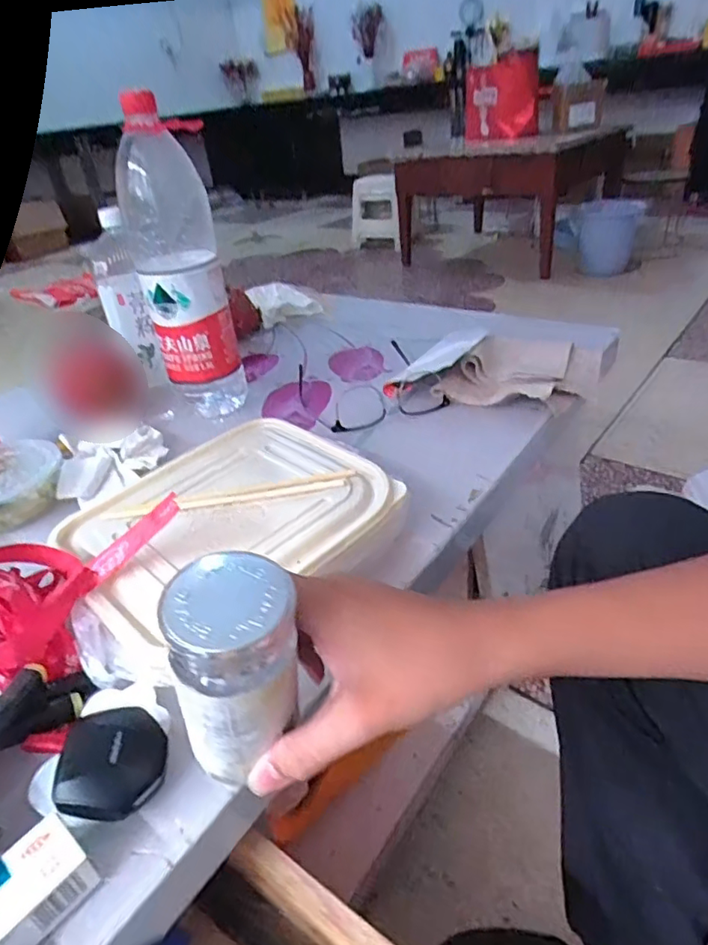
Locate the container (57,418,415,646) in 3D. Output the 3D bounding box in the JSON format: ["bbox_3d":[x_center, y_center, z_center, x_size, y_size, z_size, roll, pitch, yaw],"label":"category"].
[{"bbox_3d":[-0.093,0.042,0.450,0.198,0.048,0.228,23,43,37],"label":"container"}]

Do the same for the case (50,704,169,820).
[{"bbox_3d":[-0.126,0.152,0.304,0.051,0.023,0.056,10,35,-16],"label":"case"}]

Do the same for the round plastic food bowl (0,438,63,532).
[{"bbox_3d":[-0.327,0.013,0.532,0.104,0.039,0.110,-4,33,3],"label":"round plastic food bowl"}]

